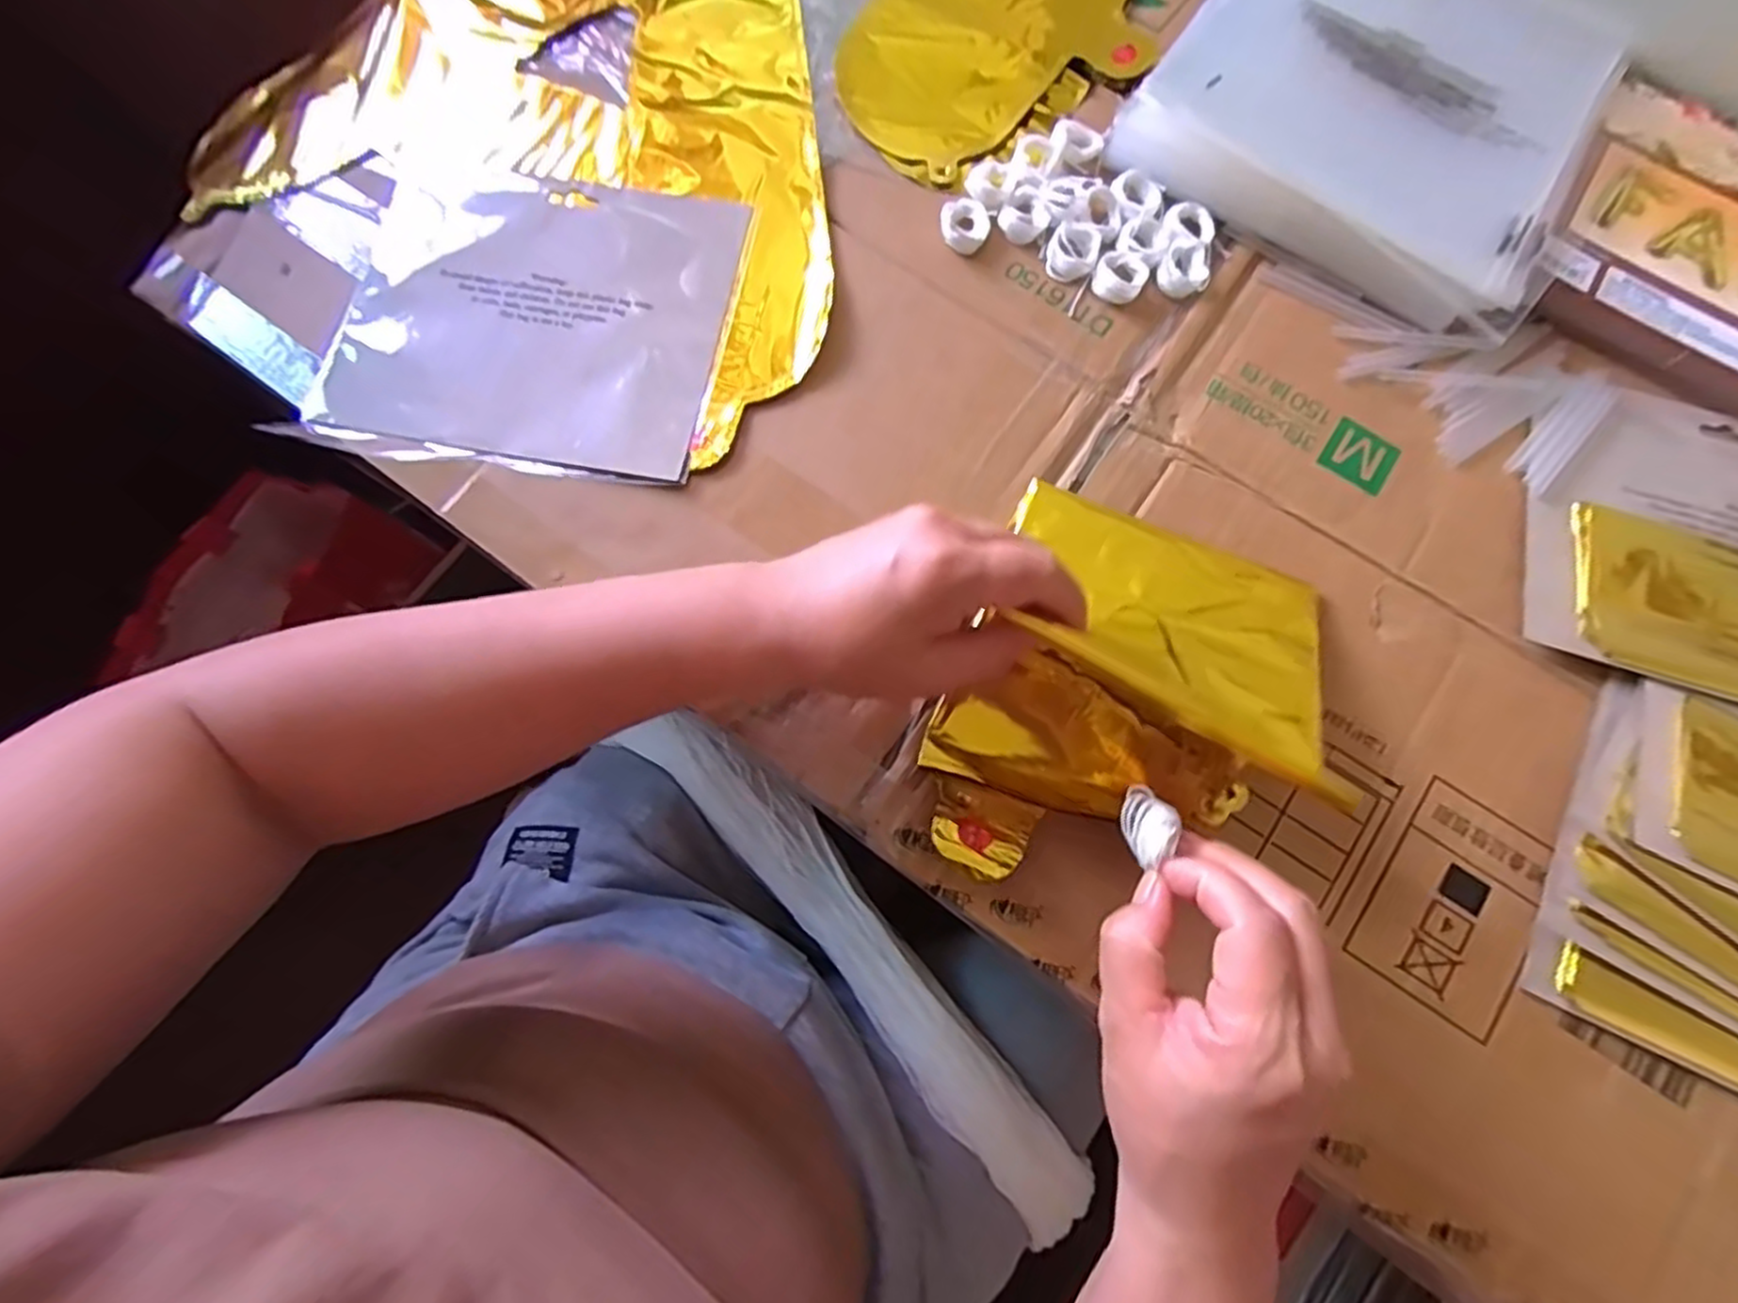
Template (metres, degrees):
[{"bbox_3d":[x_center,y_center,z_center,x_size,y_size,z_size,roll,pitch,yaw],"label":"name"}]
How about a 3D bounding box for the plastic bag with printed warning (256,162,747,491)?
[{"bbox_3d":[-0.173,-0.175,0.390,0.201,0.011,0.172,9,75,3],"label":"plastic bag with printed warning"}]

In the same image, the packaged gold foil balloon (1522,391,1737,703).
[{"bbox_3d":[0.413,-0.049,0.354,0.186,0.014,0.160,19,76,5],"label":"packaged gold foil balloon"}]

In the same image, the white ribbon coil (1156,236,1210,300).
[{"bbox_3d":[0.171,-0.207,0.409,0.025,0.006,0.035,27,77,7],"label":"white ribbon coil"}]

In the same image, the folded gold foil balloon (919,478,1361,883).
[{"bbox_3d":[0.123,0.025,0.330,0.166,0.049,0.178,23,77,6],"label":"folded gold foil balloon"}]

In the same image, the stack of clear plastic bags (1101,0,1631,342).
[{"bbox_3d":[0.281,-0.304,0.414,0.219,0.027,0.221,32,78,8],"label":"stack of clear plastic bags"}]

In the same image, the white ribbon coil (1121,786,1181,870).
[{"bbox_3d":[0.103,0.063,0.276,0.019,0.007,0.028,13,76,4],"label":"white ribbon coil"}]

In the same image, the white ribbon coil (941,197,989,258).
[{"bbox_3d":[0.051,-0.227,0.403,0.026,0.011,0.028,0,75,0],"label":"white ribbon coil"}]

